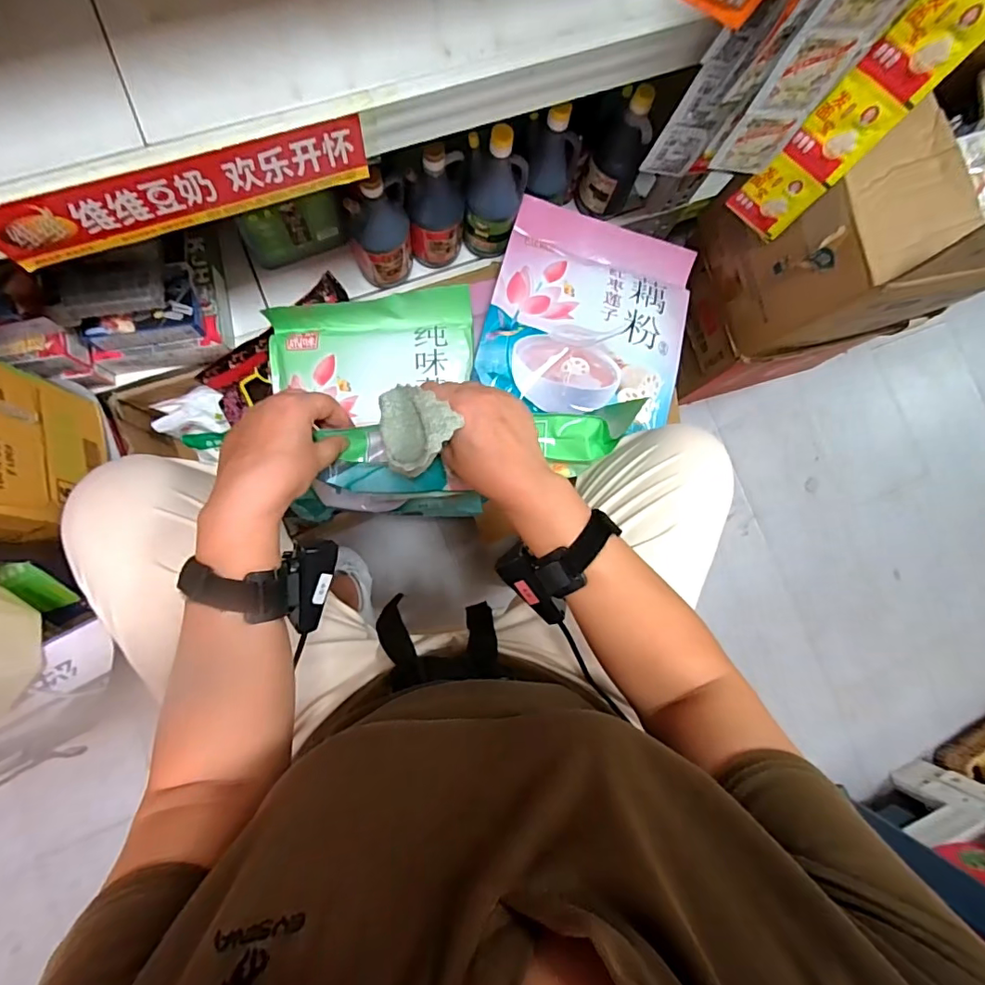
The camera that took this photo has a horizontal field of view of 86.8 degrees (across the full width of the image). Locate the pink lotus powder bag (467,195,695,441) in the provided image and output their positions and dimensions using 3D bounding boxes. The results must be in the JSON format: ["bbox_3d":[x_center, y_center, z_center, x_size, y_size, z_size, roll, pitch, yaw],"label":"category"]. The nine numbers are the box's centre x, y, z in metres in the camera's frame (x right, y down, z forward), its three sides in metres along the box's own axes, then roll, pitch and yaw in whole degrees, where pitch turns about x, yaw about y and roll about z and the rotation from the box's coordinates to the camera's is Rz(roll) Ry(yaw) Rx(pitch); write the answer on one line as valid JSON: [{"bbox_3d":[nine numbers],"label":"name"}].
[{"bbox_3d":[0.141,-0.260,0.769,0.284,0.054,0.336,15,82,-4],"label":"pink lotus powder bag"}]

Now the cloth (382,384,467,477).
[{"bbox_3d":[-0.065,-0.052,0.402,0.059,0.034,0.067,-44,90,-9],"label":"cloth"}]

